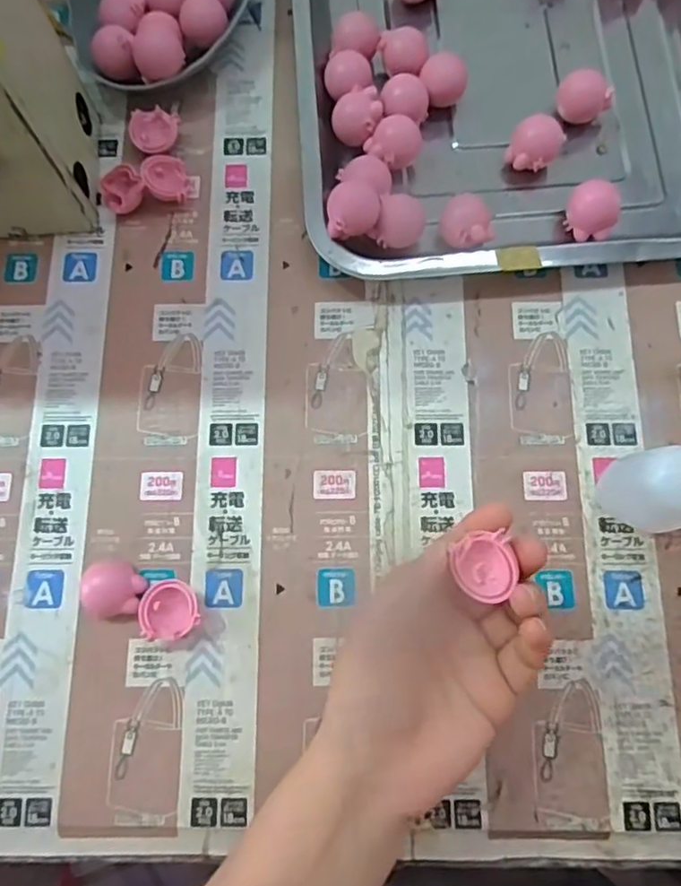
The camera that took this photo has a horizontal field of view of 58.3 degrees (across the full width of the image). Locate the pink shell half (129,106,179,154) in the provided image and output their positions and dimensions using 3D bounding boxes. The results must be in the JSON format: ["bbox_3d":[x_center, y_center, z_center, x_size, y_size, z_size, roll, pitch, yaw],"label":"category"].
[{"bbox_3d":[-0.120,-0.197,0.390,0.030,0.013,0.030,0,77,1],"label":"pink shell half"}]

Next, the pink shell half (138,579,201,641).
[{"bbox_3d":[-0.088,0.086,0.317,0.029,0.013,0.029,0,77,1],"label":"pink shell half"}]

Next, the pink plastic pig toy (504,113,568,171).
[{"bbox_3d":[0.118,-0.180,0.375,0.027,0.024,0.032,37,80,9],"label":"pink plastic pig toy"}]

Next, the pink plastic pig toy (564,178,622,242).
[{"bbox_3d":[0.149,-0.136,0.365,0.031,0.031,0.023,34,80,8],"label":"pink plastic pig toy"}]

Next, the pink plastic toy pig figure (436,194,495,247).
[{"bbox_3d":[0.072,-0.126,0.362,0.028,0.028,0.030,-12,77,-2],"label":"pink plastic toy pig figure"}]

